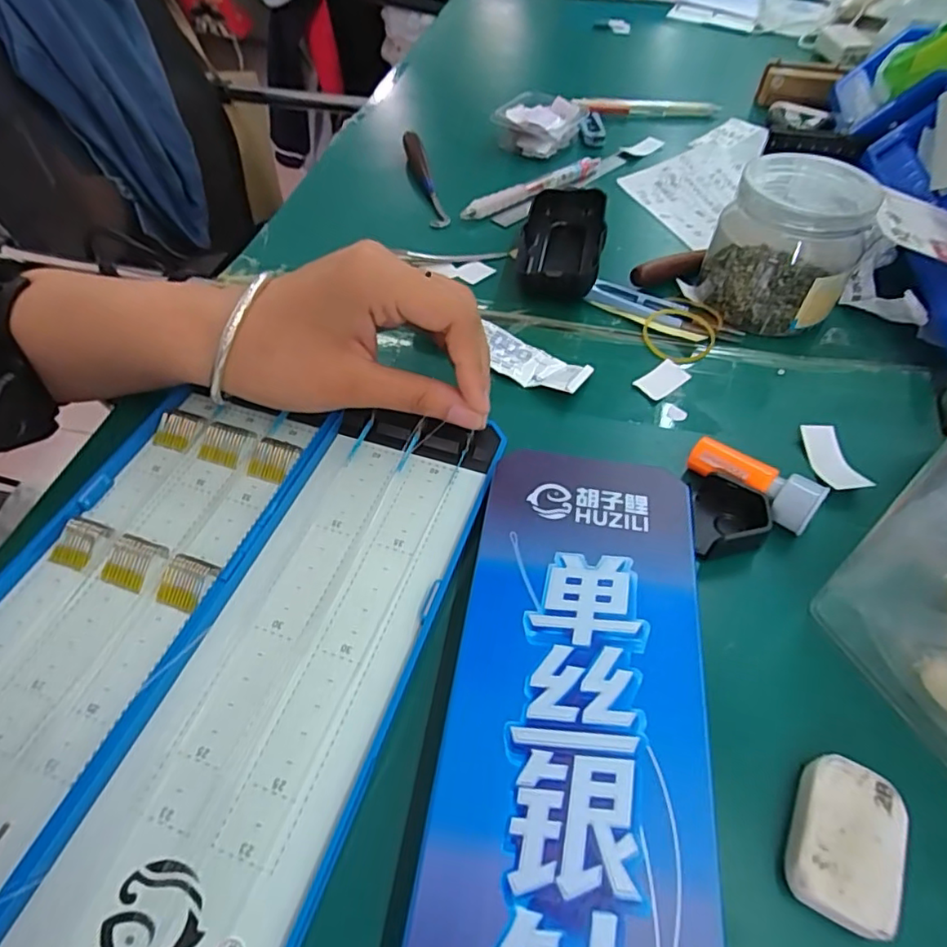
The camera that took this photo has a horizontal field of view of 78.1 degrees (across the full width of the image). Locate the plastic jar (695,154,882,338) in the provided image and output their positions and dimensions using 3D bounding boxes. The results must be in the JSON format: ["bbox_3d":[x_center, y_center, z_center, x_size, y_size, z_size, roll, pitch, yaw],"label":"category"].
[{"bbox_3d":[0.186,-0.139,0.349,0.082,0.068,0.080,19,54,15],"label":"plastic jar"}]

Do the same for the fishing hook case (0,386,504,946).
[{"bbox_3d":[-0.140,0.123,0.183,0.177,0.009,0.418,15,53,12],"label":"fishing hook case"}]

